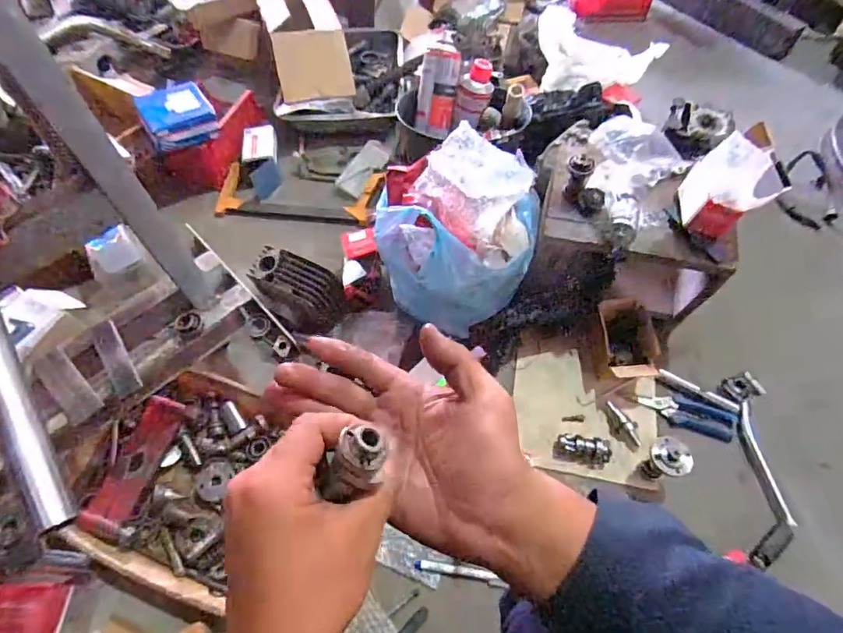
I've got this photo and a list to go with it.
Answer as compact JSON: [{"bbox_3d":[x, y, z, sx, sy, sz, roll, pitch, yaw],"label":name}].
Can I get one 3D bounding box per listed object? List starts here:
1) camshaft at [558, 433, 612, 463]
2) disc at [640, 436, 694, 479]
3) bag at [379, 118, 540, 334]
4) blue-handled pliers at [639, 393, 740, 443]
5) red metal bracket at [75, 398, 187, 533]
[{"bbox_3d":[0.254,0.203,0.759,0.080,0.027,0.033,10,59,7],"label":"camshaft"},{"bbox_3d":[0.350,0.212,0.714,0.050,0.090,0.053,0,59,1],"label":"disc"},{"bbox_3d":[0.042,-0.102,0.695,0.210,0.232,0.178,5,59,4],"label":"bag"},{"bbox_3d":[0.428,0.157,0.794,0.145,0.010,0.054,21,76,20],"label":"blue-handled pliers"},{"bbox_3d":[-0.429,0.218,0.731,0.062,0.044,0.202,13,60,9],"label":"red metal bracket"}]

